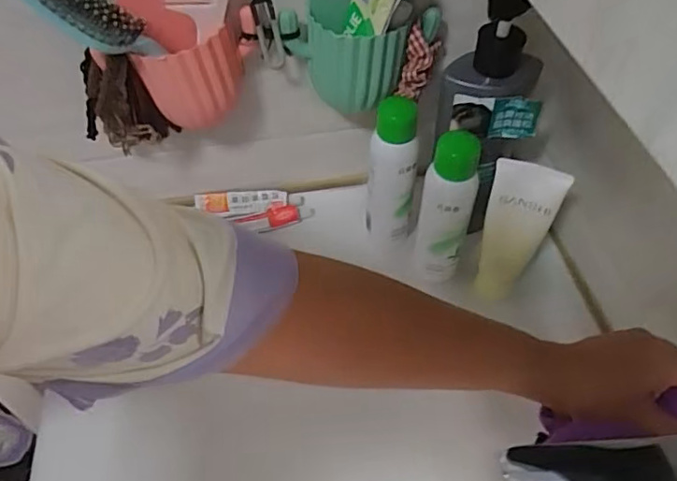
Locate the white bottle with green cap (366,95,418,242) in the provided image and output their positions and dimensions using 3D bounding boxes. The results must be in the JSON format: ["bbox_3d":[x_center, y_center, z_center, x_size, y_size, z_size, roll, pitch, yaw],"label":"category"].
[{"bbox_3d":[0.051,-0.061,0.546,0.043,0.162,0.037,1,50,1],"label":"white bottle with green cap"}]

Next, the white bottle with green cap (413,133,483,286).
[{"bbox_3d":[0.097,-0.024,0.520,0.047,0.162,0.038,12,51,10],"label":"white bottle with green cap"}]

